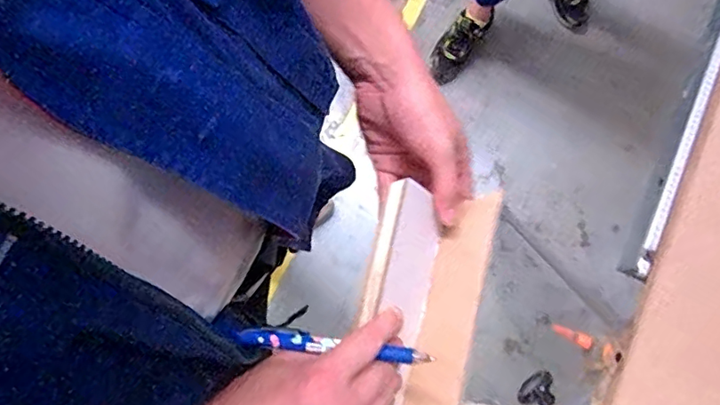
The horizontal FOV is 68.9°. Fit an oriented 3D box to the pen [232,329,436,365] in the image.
[{"bbox_3d":[-0.019,0.098,0.357,0.133,0.006,0.013,6,77,7],"label":"pen"}]

